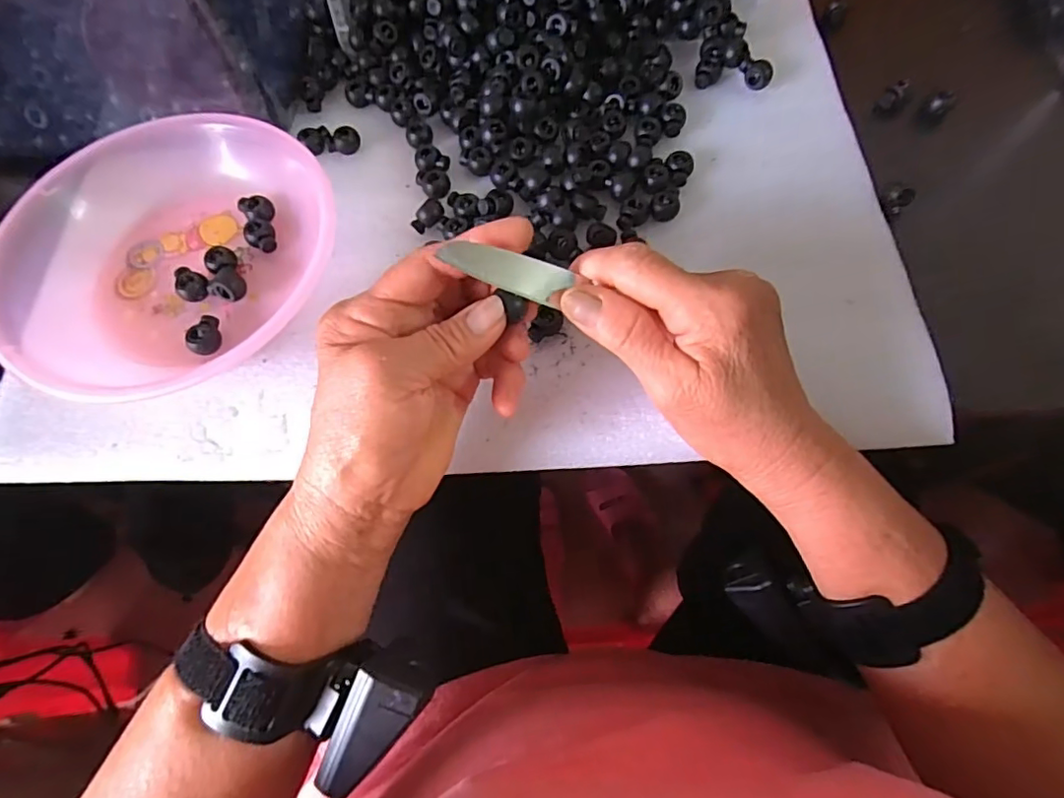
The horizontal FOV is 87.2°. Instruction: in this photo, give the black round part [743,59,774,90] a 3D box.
[{"bbox_3d":[0.152,-0.218,0.376,0.018,0.015,0.018,-1,69,2],"label":"black round part"}]

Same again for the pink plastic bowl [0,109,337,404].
[{"bbox_3d":[-0.208,-0.087,0.326,0.186,0.039,0.175,-1,69,2],"label":"pink plastic bowl"}]

